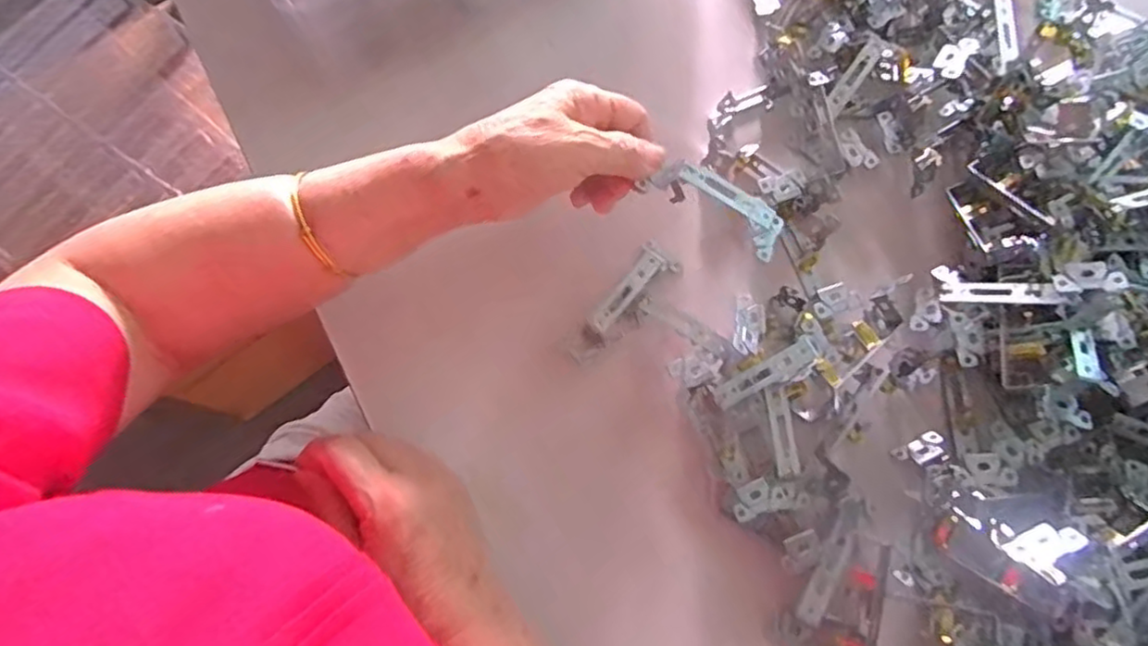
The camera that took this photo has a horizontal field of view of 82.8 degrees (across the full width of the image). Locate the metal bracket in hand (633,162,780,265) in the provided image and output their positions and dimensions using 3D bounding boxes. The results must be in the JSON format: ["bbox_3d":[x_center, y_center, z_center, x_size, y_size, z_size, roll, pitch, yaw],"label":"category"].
[{"bbox_3d":[0.093,-0.074,0.411,0.099,0.035,0.028,25,75,-19],"label":"metal bracket in hand"}]

